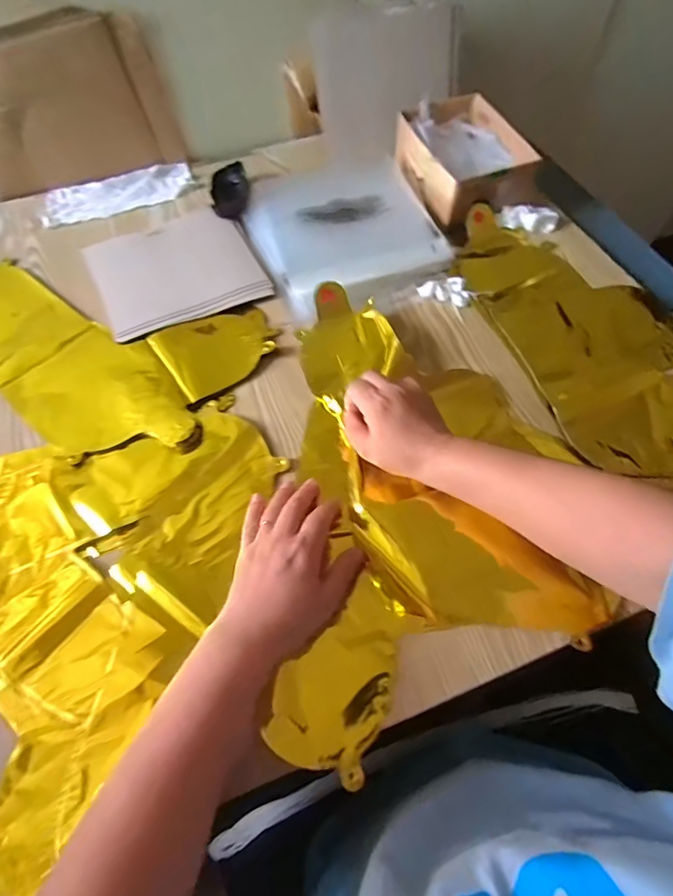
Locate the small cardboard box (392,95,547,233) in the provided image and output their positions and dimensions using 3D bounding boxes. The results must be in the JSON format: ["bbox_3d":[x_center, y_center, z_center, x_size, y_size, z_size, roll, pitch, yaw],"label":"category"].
[{"bbox_3d":[0.172,-0.399,0.638,0.142,0.057,0.195,-19,62,-8],"label":"small cardboard box"}]

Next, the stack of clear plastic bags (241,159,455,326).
[{"bbox_3d":[0.007,-0.294,0.619,0.224,0.021,0.268,-19,63,-9],"label":"stack of clear plastic bags"}]

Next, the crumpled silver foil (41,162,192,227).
[{"bbox_3d":[-0.317,-0.373,0.680,0.208,0.005,0.080,-20,63,-9],"label":"crumpled silver foil"}]

